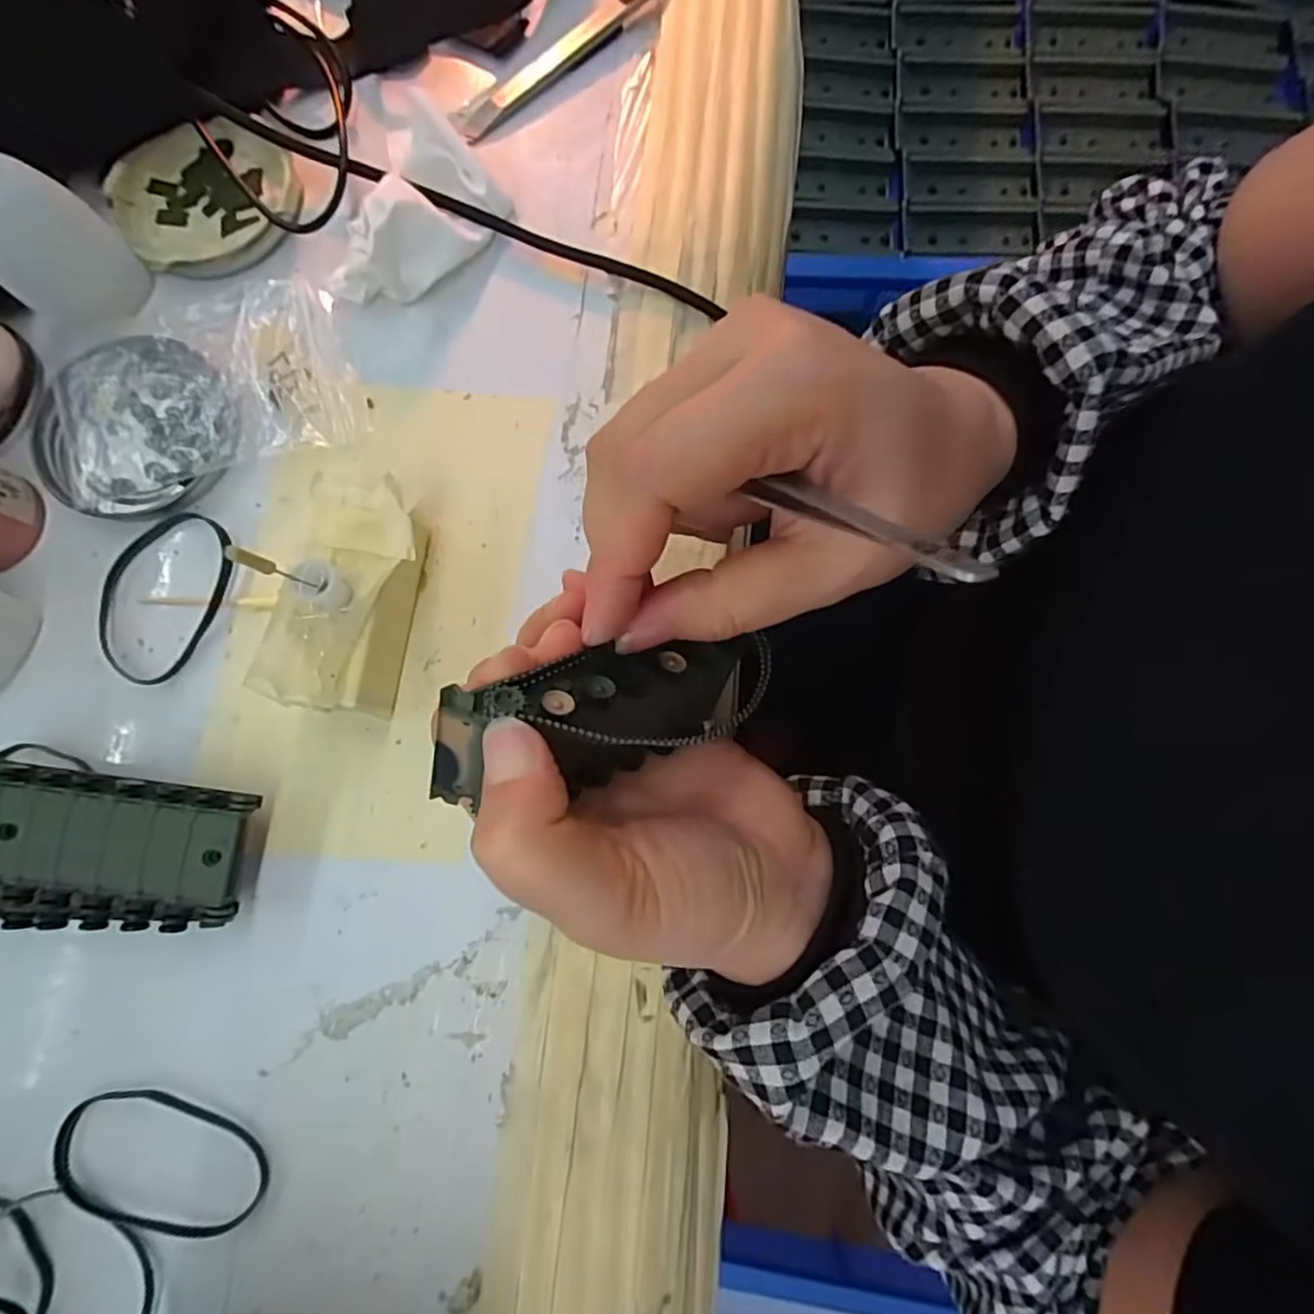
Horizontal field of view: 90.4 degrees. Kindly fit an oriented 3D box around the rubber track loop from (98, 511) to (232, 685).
[{"bbox_3d":[-0.198,-0.026,0.261,0.048,0.004,0.070,26,81,4],"label":"rubber track loop"}]

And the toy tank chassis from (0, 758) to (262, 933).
[{"bbox_3d":[-0.189,0.069,0.230,0.086,0.032,0.054,7,80,1],"label":"toy tank chassis"}]

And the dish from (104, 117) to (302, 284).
[{"bbox_3d":[-0.199,-0.202,0.290,0.079,0.016,0.075,-12,80,-2],"label":"dish"}]

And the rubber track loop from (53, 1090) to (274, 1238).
[{"bbox_3d":[-0.171,0.173,0.223,0.073,0.004,0.040,9,80,1],"label":"rubber track loop"}]

